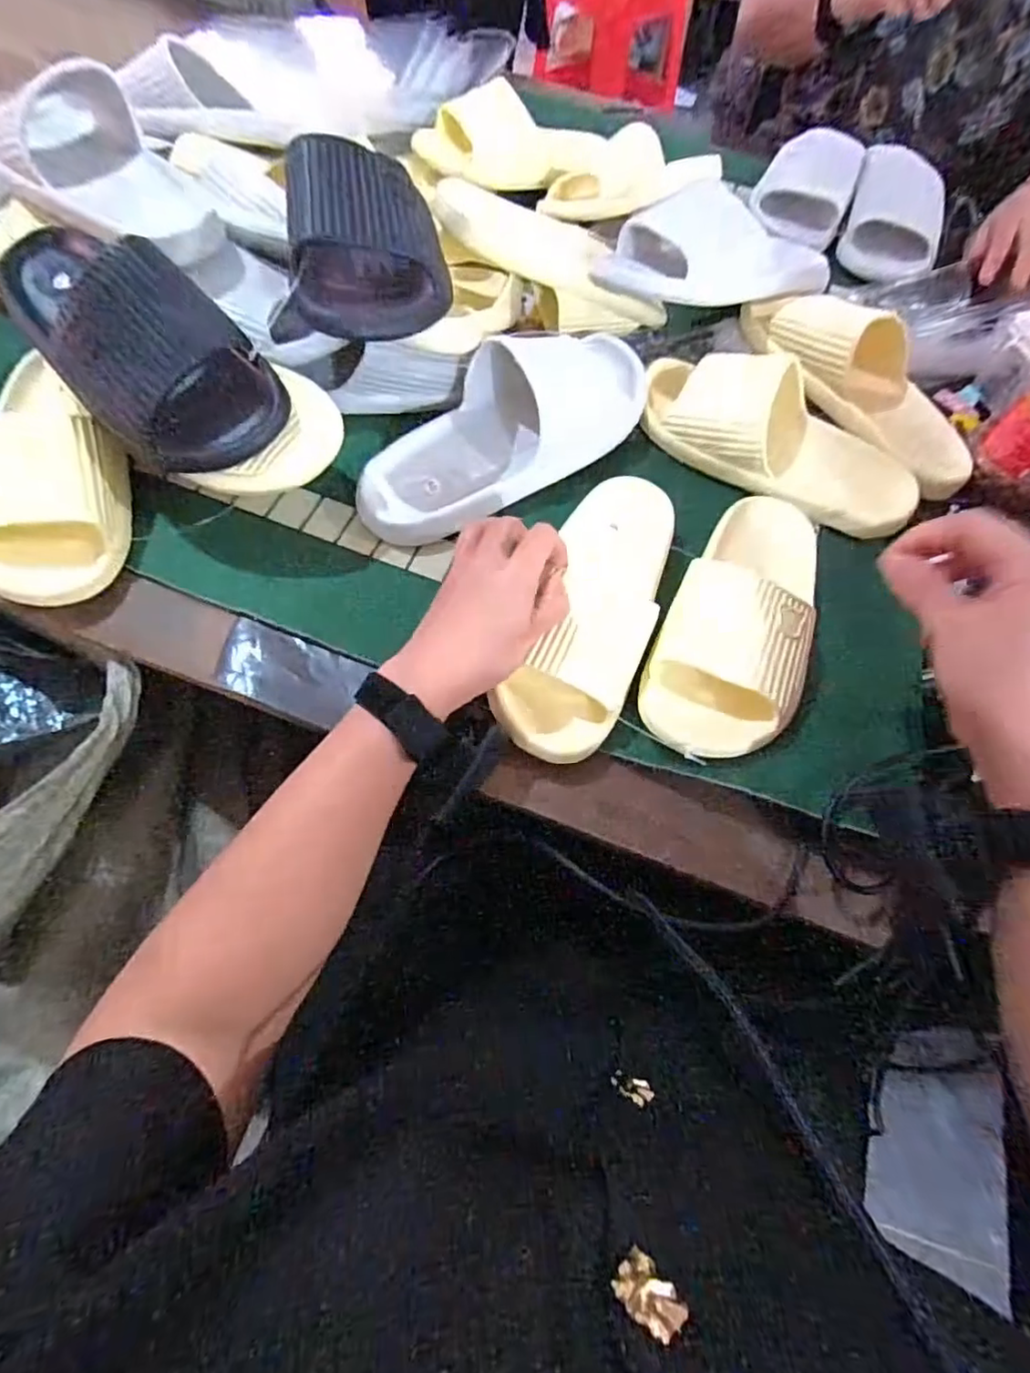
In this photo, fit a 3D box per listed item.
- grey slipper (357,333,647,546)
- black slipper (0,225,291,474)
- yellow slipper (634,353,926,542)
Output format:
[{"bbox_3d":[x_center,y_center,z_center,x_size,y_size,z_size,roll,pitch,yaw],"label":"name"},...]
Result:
[{"bbox_3d":[-0.005,-0.220,0.493,0.277,0.066,0.120,-27,69,-15],"label":"grey slipper"},{"bbox_3d":[-0.285,-0.260,0.420,0.273,0.079,0.110,42,69,16],"label":"black slipper"},{"bbox_3d":[0.227,-0.219,0.516,0.247,0.062,0.100,29,66,10],"label":"yellow slipper"}]

